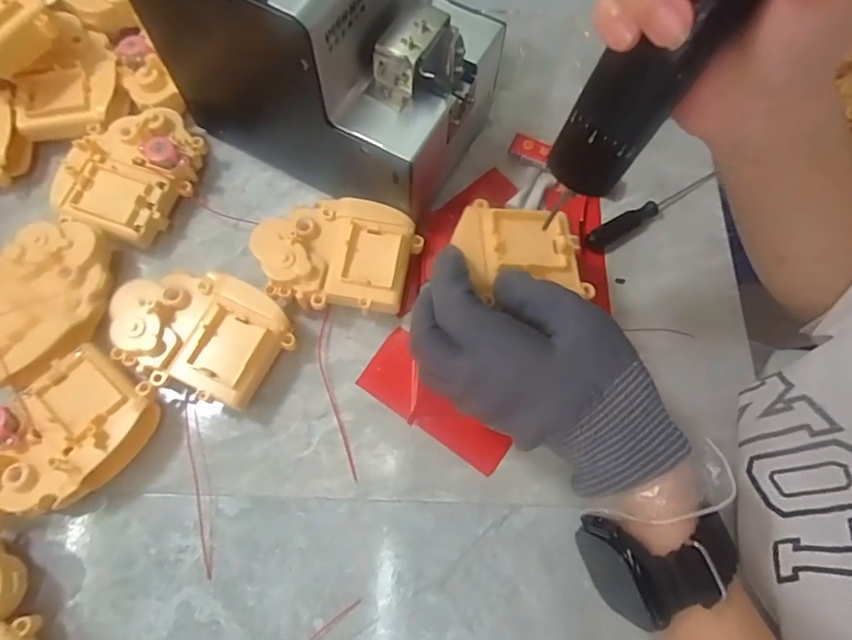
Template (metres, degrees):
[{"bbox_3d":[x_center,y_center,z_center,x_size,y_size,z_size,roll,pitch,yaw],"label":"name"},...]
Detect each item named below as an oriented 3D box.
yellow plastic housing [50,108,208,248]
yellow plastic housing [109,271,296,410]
[{"bbox_3d":[-0.202,-0.099,0.359,0.076,0.039,0.094,14,70,4],"label":"yellow plastic housing"},{"bbox_3d":[-0.135,0.008,0.319,0.097,0.037,0.069,23,71,7],"label":"yellow plastic housing"}]

